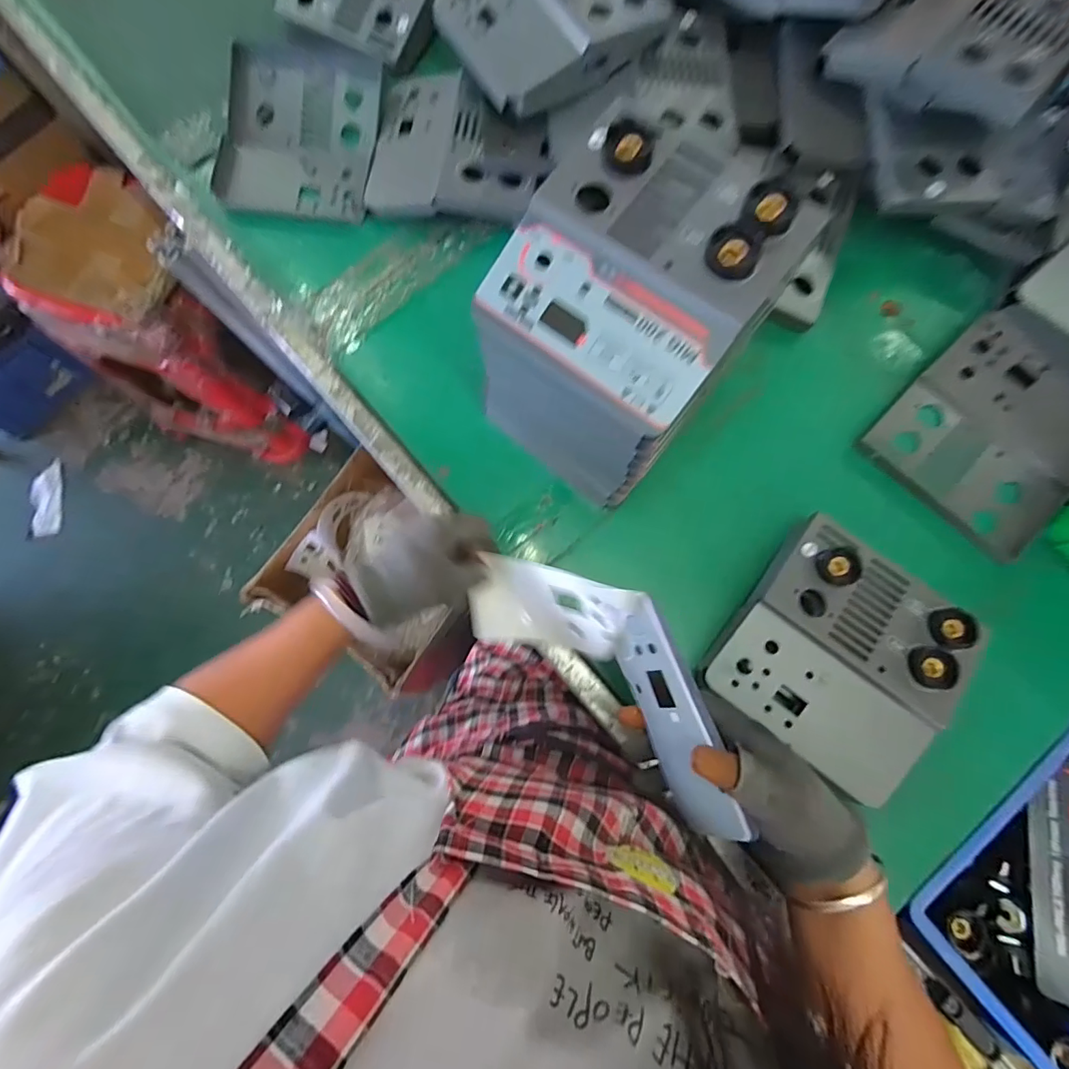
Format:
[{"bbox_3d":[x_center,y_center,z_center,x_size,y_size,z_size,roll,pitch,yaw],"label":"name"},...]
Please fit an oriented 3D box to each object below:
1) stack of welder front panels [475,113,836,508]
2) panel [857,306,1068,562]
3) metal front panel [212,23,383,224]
[{"bbox_3d":[0.060,-0.148,0.368,0.155,0.185,0.175,38,82,7],"label":"stack of welder front panels"},{"bbox_3d":[0.397,-0.085,0.418,0.150,0.048,0.159,44,83,8],"label":"panel"},{"bbox_3d":[-0.240,-0.423,0.507,0.161,0.022,0.194,7,79,2],"label":"metal front panel"}]

